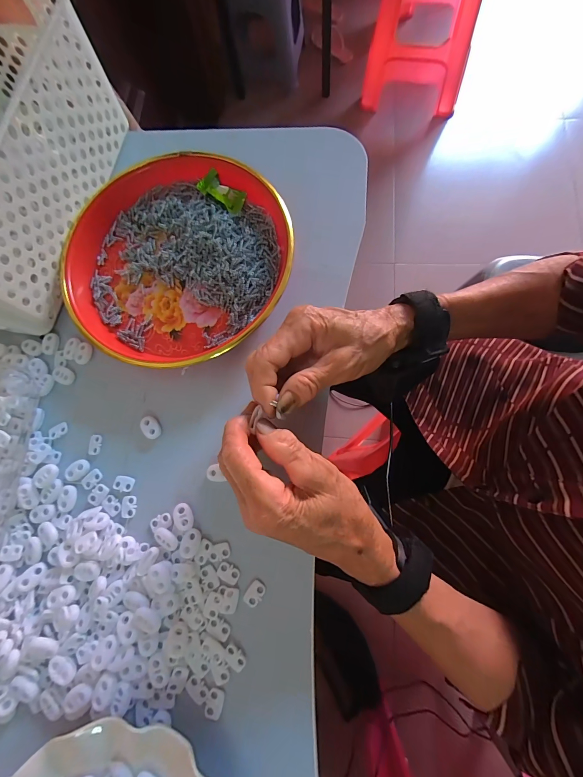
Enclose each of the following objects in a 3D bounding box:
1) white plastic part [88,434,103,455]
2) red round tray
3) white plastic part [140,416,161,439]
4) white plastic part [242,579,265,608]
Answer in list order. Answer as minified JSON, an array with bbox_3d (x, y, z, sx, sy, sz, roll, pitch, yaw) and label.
[{"bbox_3d":[-0.180,0.051,0.288,0.011,0.004,0.018,4,77,6],"label":"white plastic part"},{"bbox_3d":[-0.111,-0.125,0.303,0.210,0.029,0.210,-1,83,6],"label":"red round tray"},{"bbox_3d":[-0.128,0.035,0.286,0.015,0.004,0.022,-41,77,-5],"label":"white plastic part"},{"bbox_3d":[-0.029,0.161,0.247,0.012,0.004,0.018,32,81,11],"label":"white plastic part"}]

